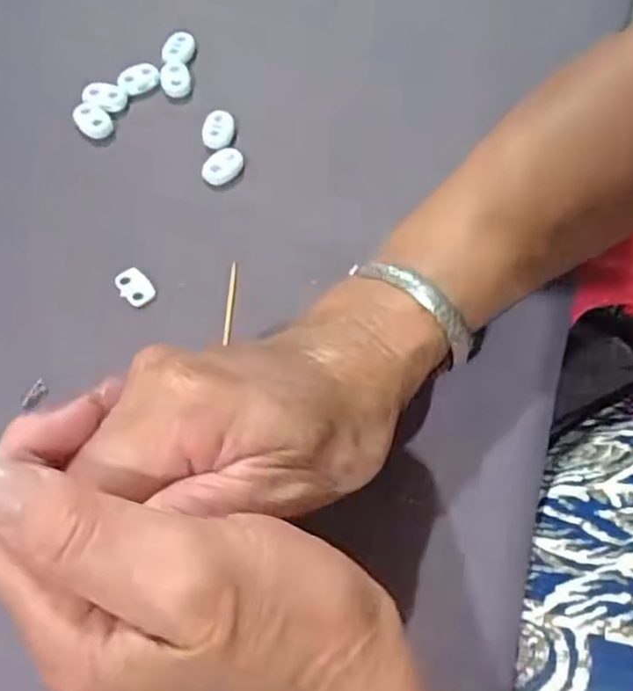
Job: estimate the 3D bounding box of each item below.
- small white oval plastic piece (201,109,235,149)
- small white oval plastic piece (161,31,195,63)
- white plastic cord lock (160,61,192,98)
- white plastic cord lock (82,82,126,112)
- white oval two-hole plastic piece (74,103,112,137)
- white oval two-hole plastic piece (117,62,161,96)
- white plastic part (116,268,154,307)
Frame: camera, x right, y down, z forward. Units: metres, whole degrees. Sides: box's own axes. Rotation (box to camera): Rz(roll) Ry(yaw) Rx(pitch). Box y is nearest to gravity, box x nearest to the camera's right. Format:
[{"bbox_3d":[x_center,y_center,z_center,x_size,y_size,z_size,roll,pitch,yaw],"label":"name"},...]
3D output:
[{"bbox_3d":[-0.049,-0.108,0.341,0.015,0.008,0.019,2,62,-1],"label":"small white oval plastic piece"},{"bbox_3d":[-0.074,-0.160,0.367,0.017,0.004,0.022,15,63,6],"label":"small white oval plastic piece"},{"bbox_3d":[-0.074,-0.141,0.359,0.015,0.005,0.024,-10,63,-8],"label":"white plastic cord lock"},{"bbox_3d":[-0.109,-0.127,0.349,0.020,0.007,0.014,7,62,2],"label":"white plastic cord lock"},{"bbox_3d":[-0.112,-0.113,0.342,0.015,0.007,0.021,-34,68,-18],"label":"white oval two-hole plastic piece"},{"bbox_3d":[-0.093,-0.139,0.356,0.021,0.006,0.014,-24,66,-14],"label":"white oval two-hole plastic piece"},{"bbox_3d":[-0.080,-0.026,0.303,0.013,0.004,0.018,-34,68,-18],"label":"white plastic part"}]

